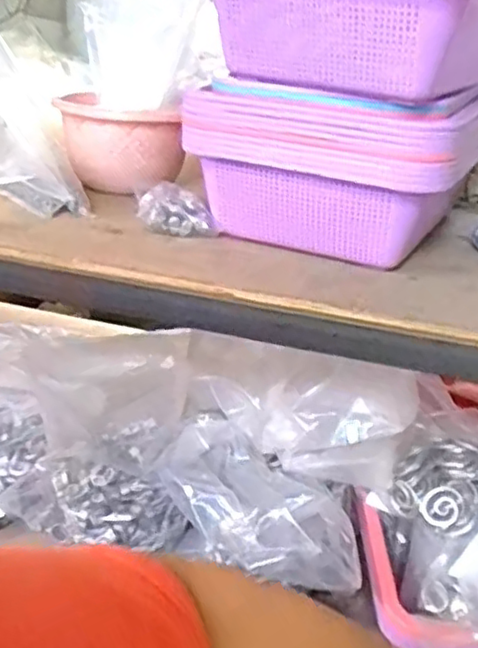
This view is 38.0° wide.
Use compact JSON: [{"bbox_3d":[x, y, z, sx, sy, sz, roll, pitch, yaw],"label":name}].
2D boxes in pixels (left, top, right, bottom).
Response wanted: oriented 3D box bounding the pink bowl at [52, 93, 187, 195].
[{"bbox_3d":[-0.130,-0.191,0.749,0.124,0.088,0.112,-2,27,-14],"label":"pink bowl"}]

